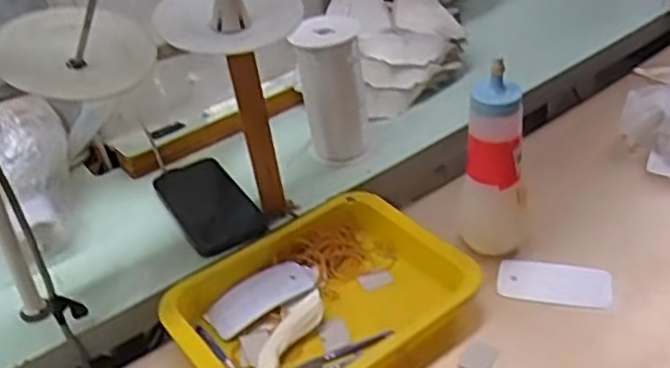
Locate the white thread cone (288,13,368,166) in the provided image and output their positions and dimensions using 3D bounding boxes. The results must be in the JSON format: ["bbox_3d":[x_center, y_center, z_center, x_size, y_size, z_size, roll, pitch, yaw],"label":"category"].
[{"bbox_3d":[-0.003,-0.106,0.793,0.074,0.151,0.072,-7,38,0],"label":"white thread cone"}]

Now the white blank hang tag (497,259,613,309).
[{"bbox_3d":[0.211,0.094,0.667,0.103,0.007,0.050,6,43,13],"label":"white blank hang tag"}]

